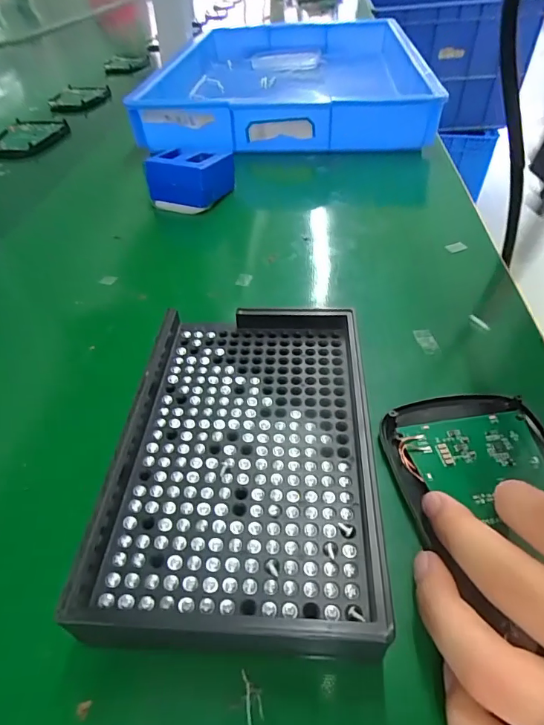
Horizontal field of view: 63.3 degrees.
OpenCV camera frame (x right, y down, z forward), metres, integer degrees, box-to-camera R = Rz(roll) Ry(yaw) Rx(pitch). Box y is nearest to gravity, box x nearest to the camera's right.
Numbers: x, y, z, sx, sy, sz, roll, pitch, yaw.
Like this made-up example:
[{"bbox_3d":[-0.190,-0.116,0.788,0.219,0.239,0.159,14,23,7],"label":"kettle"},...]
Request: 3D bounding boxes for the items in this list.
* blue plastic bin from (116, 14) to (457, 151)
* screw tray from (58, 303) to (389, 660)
[{"bbox_3d":[0.024,-0.343,0.531,0.278,0.051,0.447,4,45,3],"label":"blue plastic bin"},{"bbox_3d":[-0.011,0.028,0.167,0.094,0.015,0.136,2,45,2],"label":"screw tray"}]

